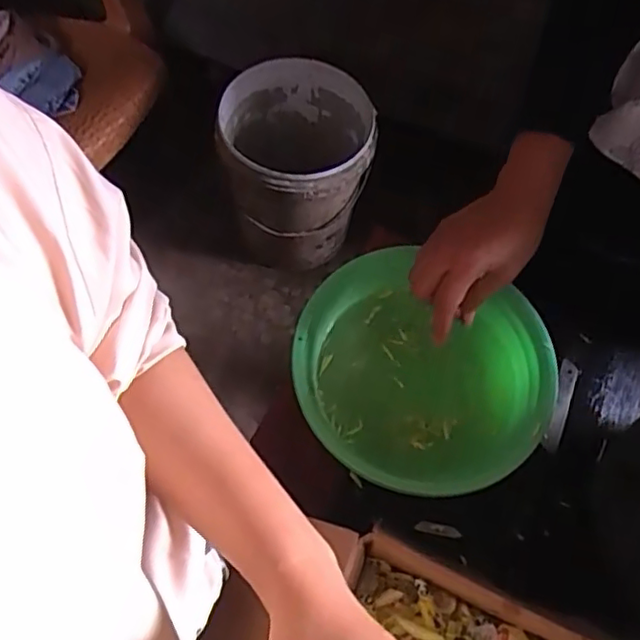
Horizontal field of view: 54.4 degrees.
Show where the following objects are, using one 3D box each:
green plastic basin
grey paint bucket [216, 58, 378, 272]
[{"bbox_3d":[0.093,0.056,0.580,0.227,0.058,0.208,1,65,-2],"label":"green plastic basin"},{"bbox_3d":[-0.046,-0.316,1.337,0.289,0.335,0.314,1,65,-2],"label":"grey paint bucket"}]

